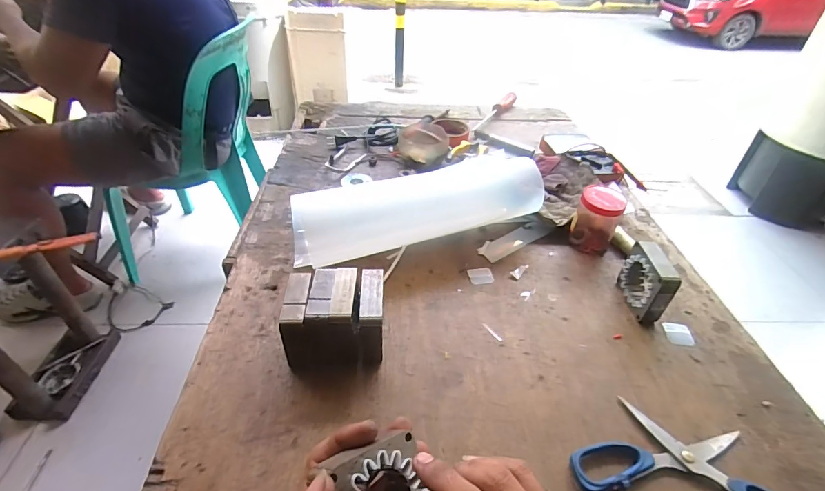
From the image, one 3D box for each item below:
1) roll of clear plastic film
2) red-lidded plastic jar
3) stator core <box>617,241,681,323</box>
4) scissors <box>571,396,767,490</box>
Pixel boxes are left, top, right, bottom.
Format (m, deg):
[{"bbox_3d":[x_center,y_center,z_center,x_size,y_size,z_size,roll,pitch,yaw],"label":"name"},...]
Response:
[{"bbox_3d":[0.004,-0.057,0.591,0.341,0.095,0.090,-10,42,-14],"label":"roll of clear plastic film"},{"bbox_3d":[0.264,-0.038,0.595,0.059,0.087,0.055,23,44,22],"label":"red-lidded plastic jar"},{"bbox_3d":[0.283,0.044,0.505,0.025,0.073,0.070,-1,40,-4],"label":"stator core"},{"bbox_3d":[0.243,0.196,0.368,0.195,0.017,0.102,14,42,13],"label":"scissors"}]

